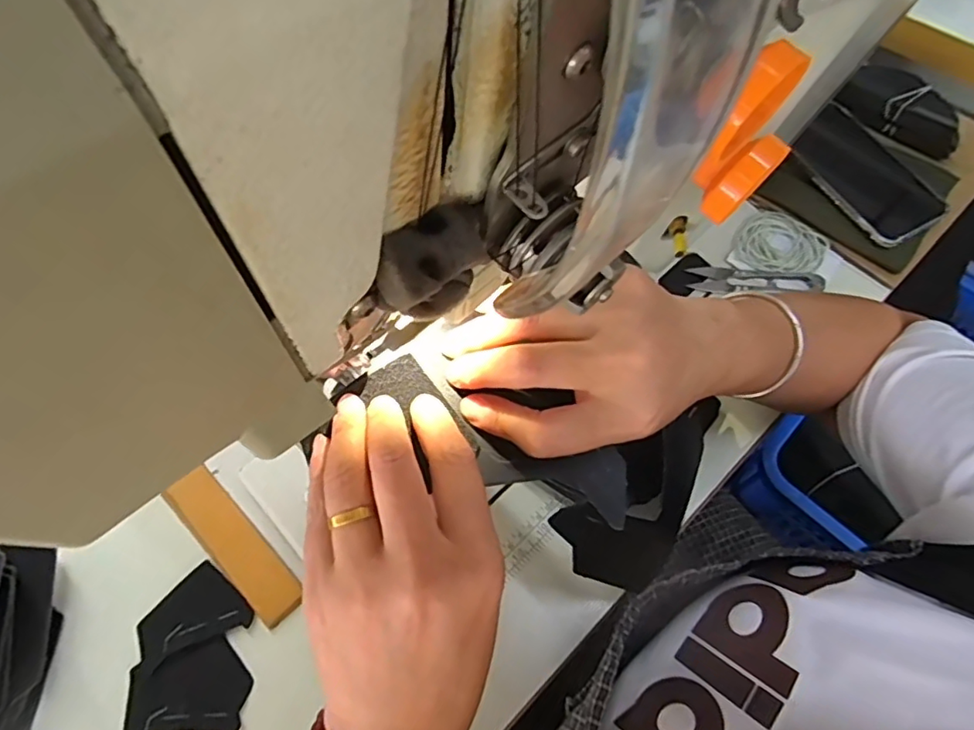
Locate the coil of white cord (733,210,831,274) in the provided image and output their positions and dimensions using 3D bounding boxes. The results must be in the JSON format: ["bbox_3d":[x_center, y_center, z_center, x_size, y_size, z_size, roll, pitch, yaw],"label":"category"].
[{"bbox_3d":[0.269,-0.110,0.528,0.075,0.007,0.071,0,64,0],"label":"coil of white cord"}]

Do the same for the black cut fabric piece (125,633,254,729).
[{"bbox_3d":[-0.194,0.213,0.374,0.076,0.009,0.055,-12,64,-5],"label":"black cut fabric piece"}]

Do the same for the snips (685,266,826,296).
[{"bbox_3d":[0.239,-0.074,0.513,0.111,0.016,0.025,7,64,4],"label":"snips"}]

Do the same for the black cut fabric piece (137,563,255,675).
[{"bbox_3d":[-0.200,0.173,0.390,0.069,0.011,0.050,-40,70,-17],"label":"black cut fabric piece"}]

